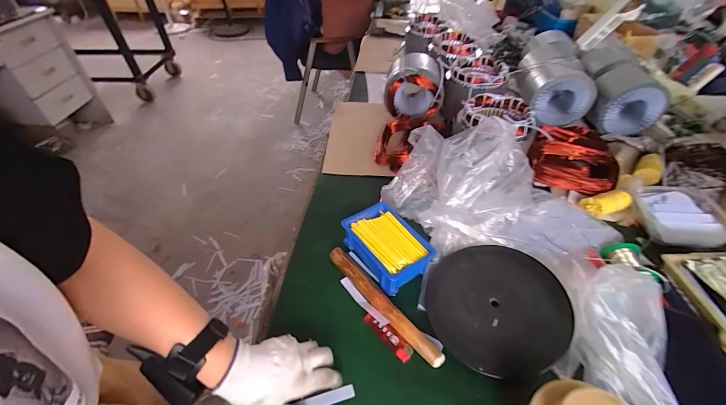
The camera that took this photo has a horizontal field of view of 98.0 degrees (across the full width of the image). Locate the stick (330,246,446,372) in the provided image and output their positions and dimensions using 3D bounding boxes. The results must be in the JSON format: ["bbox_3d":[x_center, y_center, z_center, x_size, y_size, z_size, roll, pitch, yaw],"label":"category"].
[{"bbox_3d":[0.029,0.153,0.489,0.032,0.026,0.234,-30,52,-27],"label":"stick"}]

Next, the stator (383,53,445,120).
[{"bbox_3d":[0.140,-0.317,0.867,0.154,0.131,0.153,6,45,6],"label":"stator"}]

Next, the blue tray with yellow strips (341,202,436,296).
[{"bbox_3d":[0.041,0.076,0.548,0.103,0.052,0.148,-26,51,-24],"label":"blue tray with yellow strips"}]

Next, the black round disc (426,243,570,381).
[{"bbox_3d":[0.200,0.150,0.474,0.194,0.013,0.198,7,52,19],"label":"black round disc"}]

